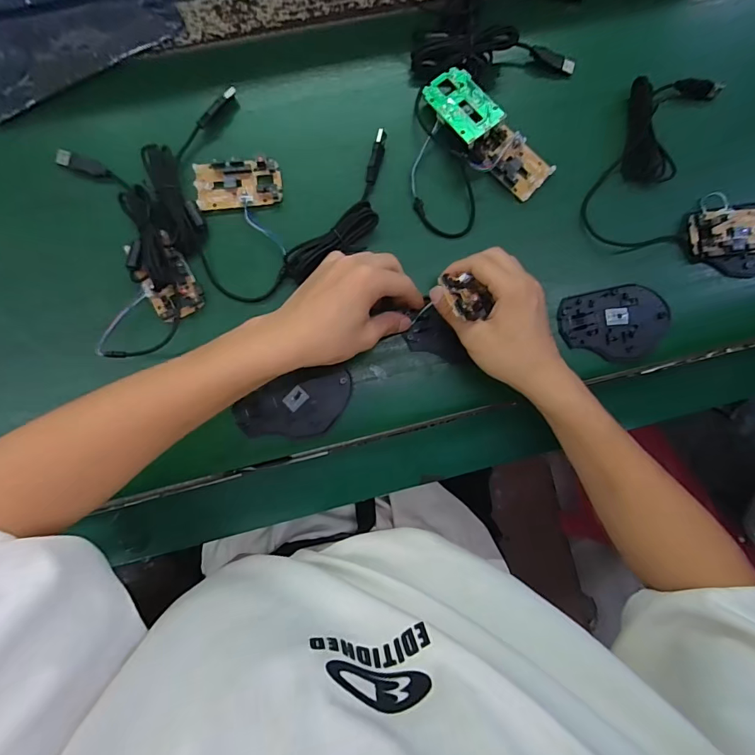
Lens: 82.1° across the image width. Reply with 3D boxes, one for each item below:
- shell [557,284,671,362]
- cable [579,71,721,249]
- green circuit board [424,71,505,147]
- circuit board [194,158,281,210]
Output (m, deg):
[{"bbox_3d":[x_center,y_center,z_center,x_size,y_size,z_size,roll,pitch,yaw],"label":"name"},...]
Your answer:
[{"bbox_3d":[0.236,-0.053,0.427,0.109,0.010,0.071,-12,88,-4],"label":"shell"},{"bbox_3d":[0.282,-0.221,0.439,0.097,0.020,0.197,22,86,-2],"label":"cable"},{"bbox_3d":[0.081,-0.261,0.414,0.045,0.004,0.077,-33,75,2],"label":"green circuit board"},{"bbox_3d":[-0.132,-0.184,0.411,0.078,0.015,0.044,-7,87,-4],"label":"circuit board"}]

